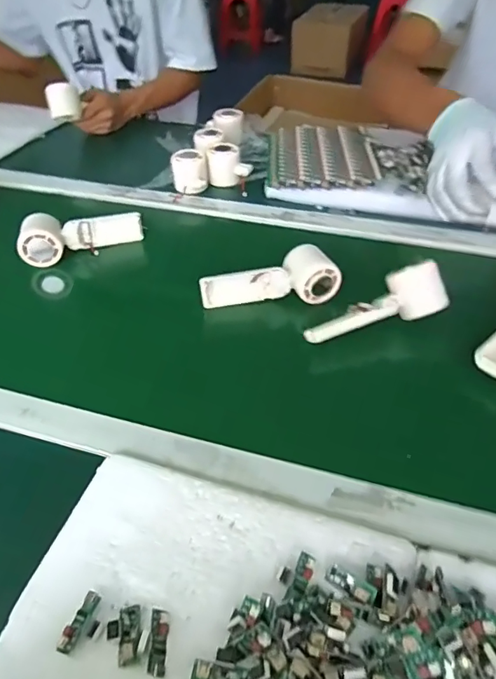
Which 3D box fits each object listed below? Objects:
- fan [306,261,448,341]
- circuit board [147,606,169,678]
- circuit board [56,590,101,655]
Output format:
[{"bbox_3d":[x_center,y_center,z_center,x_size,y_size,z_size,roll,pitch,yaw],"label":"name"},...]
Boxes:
[{"bbox_3d":[0.144,-0.038,0.565,0.163,0.044,0.052,-24,44,3],"label":"fan"},{"bbox_3d":[-0.060,0.203,0.329,0.011,0.009,0.038,-1,42,-1],"label":"circuit board"},{"bbox_3d":[-0.118,0.197,0.343,0.013,0.006,0.040,15,45,16],"label":"circuit board"}]

